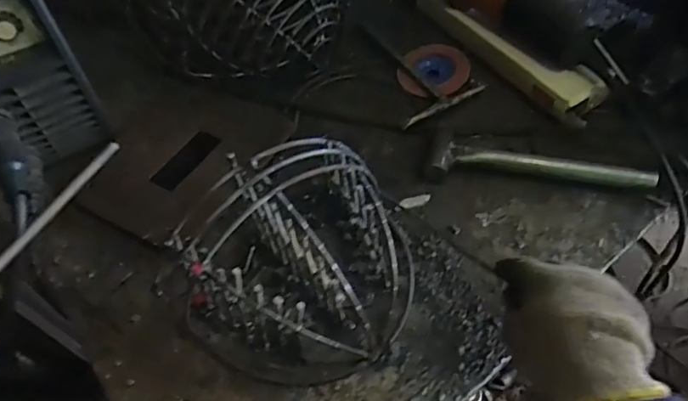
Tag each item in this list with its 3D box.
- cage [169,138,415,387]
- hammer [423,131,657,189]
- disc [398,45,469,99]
[{"bbox_3d":[-0.028,0.047,0.465,0.183,0.125,0.216,23,58,18],"label":"cage"},{"bbox_3d":[0.214,-0.042,0.570,0.234,0.027,0.057,9,55,9],"label":"hammer"},{"bbox_3d":[0.122,-0.176,0.692,0.090,0.016,0.092,-1,54,2],"label":"disc"}]

